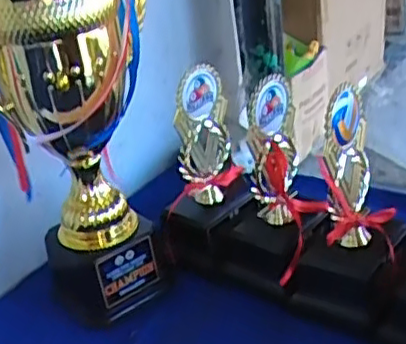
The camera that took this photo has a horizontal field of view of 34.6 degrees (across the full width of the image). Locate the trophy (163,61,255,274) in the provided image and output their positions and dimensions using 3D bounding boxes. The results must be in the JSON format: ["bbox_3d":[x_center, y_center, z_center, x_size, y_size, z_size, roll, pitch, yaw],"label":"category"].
[{"bbox_3d":[-0.002,-0.008,0.679,0.069,0.188,0.097,9,31,29],"label":"trophy"}]

